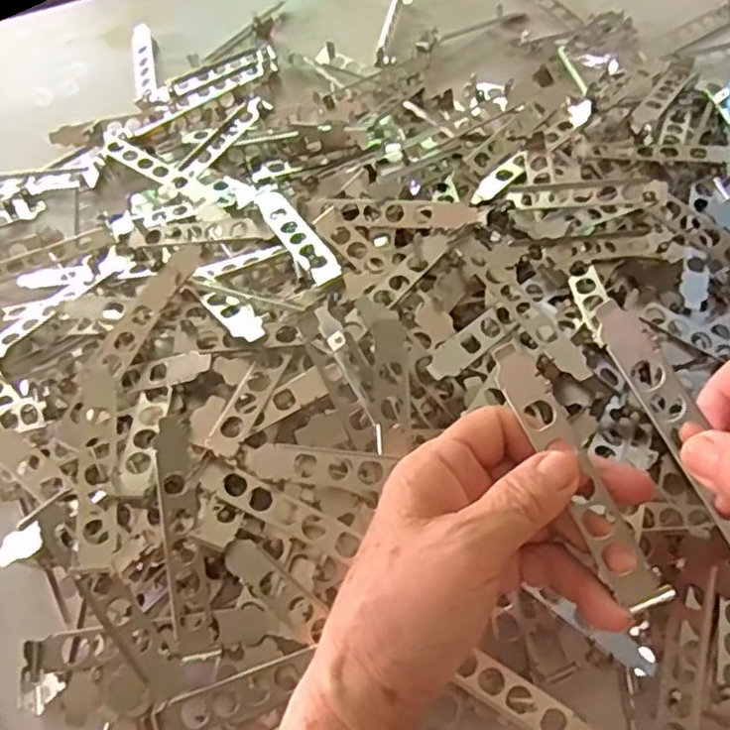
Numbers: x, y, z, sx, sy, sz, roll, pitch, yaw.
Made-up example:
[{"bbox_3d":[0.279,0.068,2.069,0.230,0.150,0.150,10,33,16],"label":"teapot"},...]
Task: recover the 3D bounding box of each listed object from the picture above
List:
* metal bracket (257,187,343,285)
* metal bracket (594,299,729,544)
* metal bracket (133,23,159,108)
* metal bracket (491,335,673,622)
[{"bbox_3d":[-0.048,-0.090,0.449,0.020,0.009,0.119,-27,48,-11],"label":"metal bracket"},{"bbox_3d":[0.131,0.025,0.281,0.019,0.012,0.119,-37,68,31],"label":"metal bracket"},{"bbox_3d":[-0.200,-0.272,0.616,0.018,0.009,0.120,-12,61,-3],"label":"metal bracket"},{"bbox_3d":[0.088,0.044,0.288,0.017,0.012,0.122,-22,69,-9],"label":"metal bracket"}]

